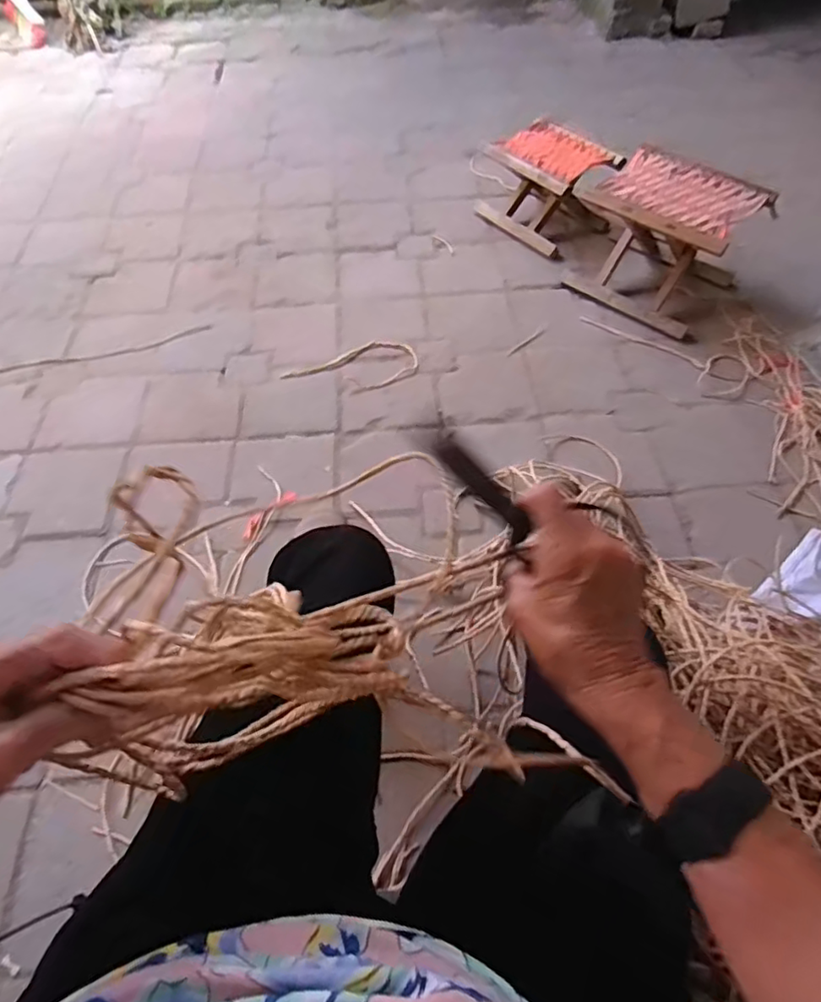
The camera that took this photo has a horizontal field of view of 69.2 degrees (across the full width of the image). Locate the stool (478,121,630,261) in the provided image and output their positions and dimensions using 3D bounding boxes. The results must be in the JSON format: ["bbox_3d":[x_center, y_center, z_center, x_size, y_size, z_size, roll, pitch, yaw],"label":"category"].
[{"bbox_3d":[0.346,-0.800,1.519,0.245,0.195,0.295,-34,63,-21],"label":"stool"}]

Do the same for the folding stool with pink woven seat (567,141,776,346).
[{"bbox_3d":[0.568,-0.597,1.354,0.326,0.230,0.294,37,64,21],"label":"folding stool with pink woven seat"}]

